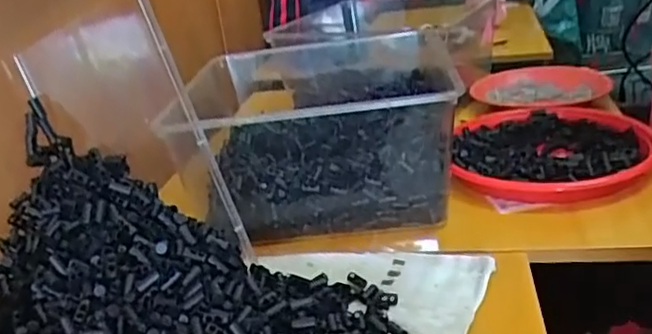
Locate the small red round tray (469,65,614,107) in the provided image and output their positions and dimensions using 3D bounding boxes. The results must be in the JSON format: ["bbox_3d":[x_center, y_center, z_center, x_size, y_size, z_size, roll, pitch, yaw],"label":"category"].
[{"bbox_3d":[0.344,-0.120,1.001,0.209,0.035,0.188,-17,25,-23],"label":"small red round tray"}]

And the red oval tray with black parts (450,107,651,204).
[{"bbox_3d":[0.265,-0.027,0.772,0.218,0.032,0.262,-2,23,13],"label":"red oval tray with black parts"}]

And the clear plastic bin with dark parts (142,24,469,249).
[{"bbox_3d":[-0.004,-0.033,0.717,0.273,0.143,0.225,-5,23,6],"label":"clear plastic bin with dark parts"}]

